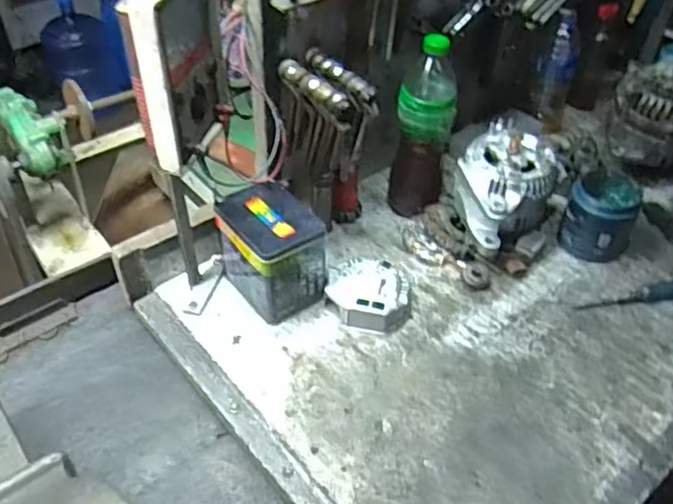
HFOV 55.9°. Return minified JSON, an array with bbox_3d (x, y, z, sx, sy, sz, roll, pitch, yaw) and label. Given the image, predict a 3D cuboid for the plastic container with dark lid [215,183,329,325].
[{"bbox_3d":[-0.085,-0.005,0.812,0.093,0.121,0.130,-25,49,-26],"label":"plastic container with dark lid"}]

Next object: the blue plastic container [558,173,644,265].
[{"bbox_3d":[0.375,-0.051,0.898,0.093,0.088,0.102,22,47,20],"label":"blue plastic container"}]

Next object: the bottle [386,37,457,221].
[{"bbox_3d":[0.120,-0.165,0.888,0.082,0.262,0.070,5,43,3],"label":"bottle"}]

